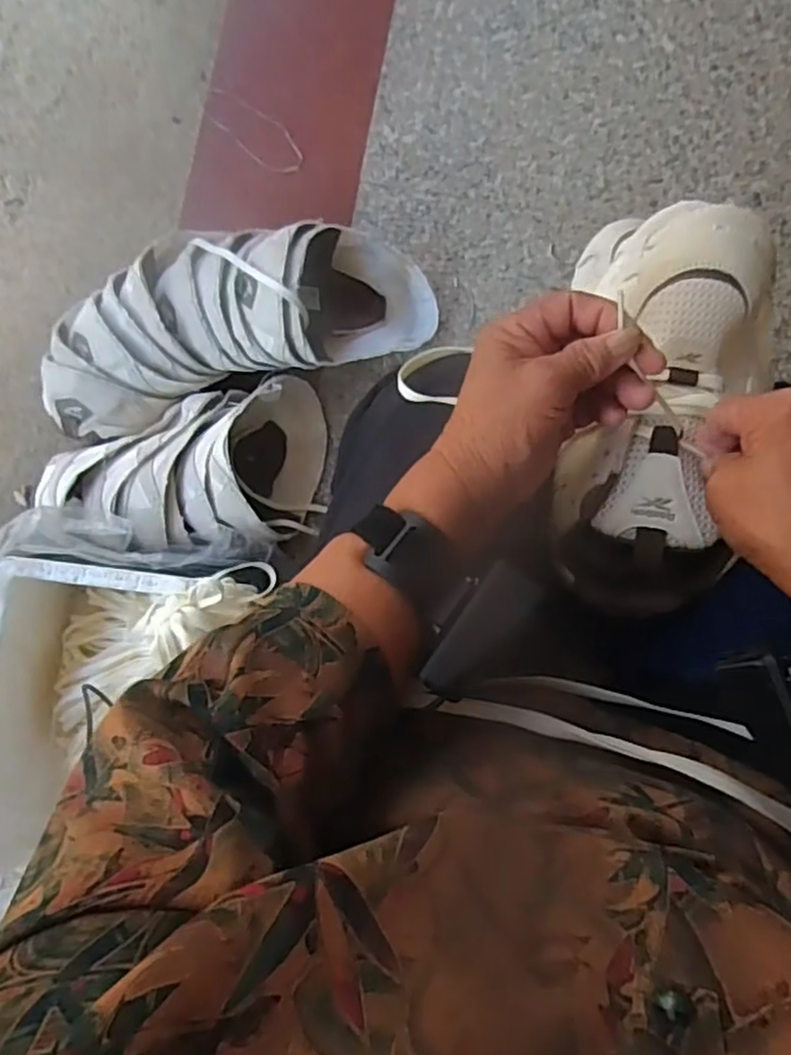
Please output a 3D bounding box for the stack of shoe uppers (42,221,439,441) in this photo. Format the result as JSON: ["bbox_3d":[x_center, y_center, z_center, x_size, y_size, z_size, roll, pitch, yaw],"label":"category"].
[{"bbox_3d":[-0.183,-0.245,0.772,0.443,0.119,0.190,-19,85,-1],"label":"stack of shoe uppers"}]

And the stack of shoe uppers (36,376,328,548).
[{"bbox_3d":[-0.235,-0.064,0.788,0.287,0.148,0.179,-7,83,0],"label":"stack of shoe uppers"}]

